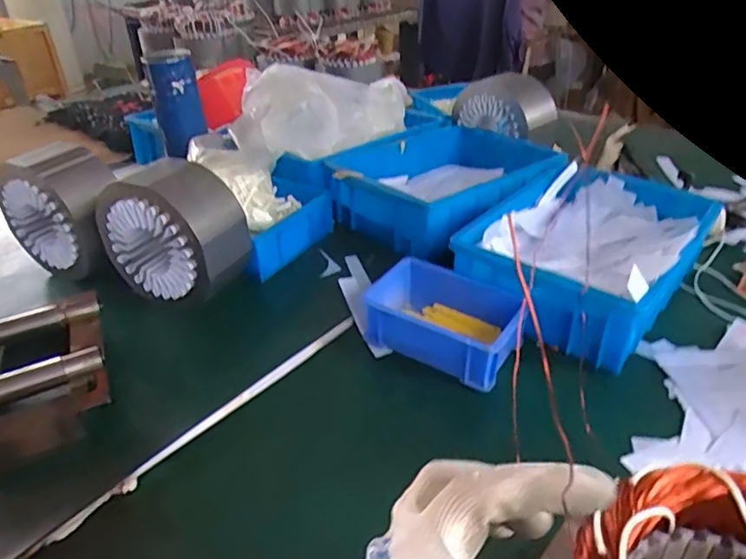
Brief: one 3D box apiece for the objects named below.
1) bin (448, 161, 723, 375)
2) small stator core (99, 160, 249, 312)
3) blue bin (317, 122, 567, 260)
[{"bbox_3d":[0.237,-0.033,0.646,0.208,0.085,0.285,21,40,32],"label":"bin"},{"bbox_3d":[-0.217,-0.052,0.624,0.151,0.135,0.080,10,36,20],"label":"small stator core"},{"bbox_3d":[0.103,-0.135,0.796,0.289,0.075,0.221,-30,41,-34],"label":"blue bin"}]

